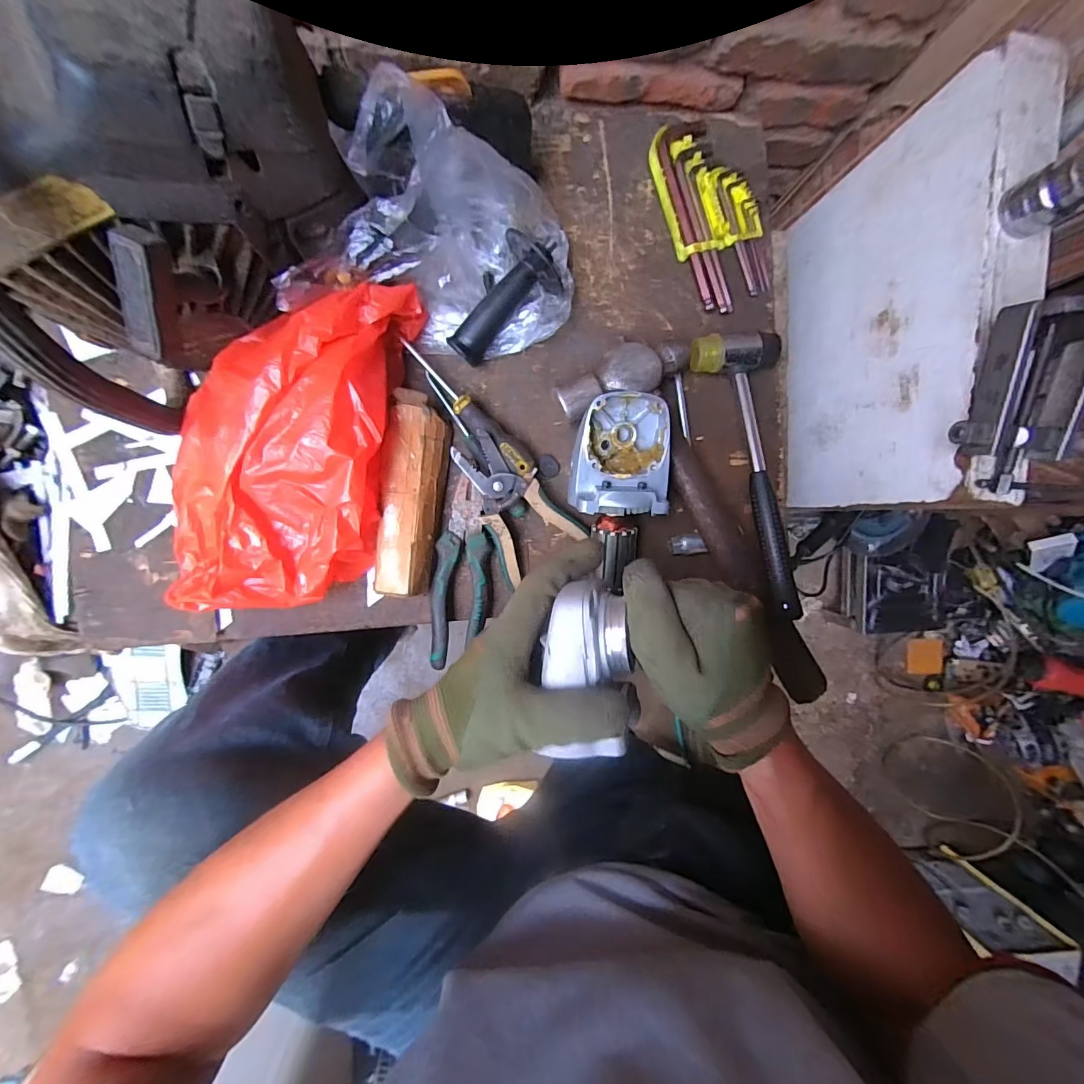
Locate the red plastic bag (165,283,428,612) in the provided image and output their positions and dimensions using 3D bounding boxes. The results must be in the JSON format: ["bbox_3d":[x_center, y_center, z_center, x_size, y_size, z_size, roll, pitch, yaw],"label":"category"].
[{"bbox_3d":[-0.214,-0.081,0.380,0.166,0.085,0.290,10,93,-6],"label":"red plastic bag"}]

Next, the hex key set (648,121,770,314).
[{"bbox_3d":[0.165,-0.314,0.439,0.088,0.011,0.168,-18,96,-4],"label":"hex key set"}]

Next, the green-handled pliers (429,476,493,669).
[{"bbox_3d":[-0.076,0.030,0.431,0.050,0.014,0.172,6,93,-6],"label":"green-handled pliers"}]

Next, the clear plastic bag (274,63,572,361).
[{"bbox_3d":[-0.076,-0.239,0.357,0.214,0.144,0.147,7,93,-6],"label":"clear plastic bag"}]

